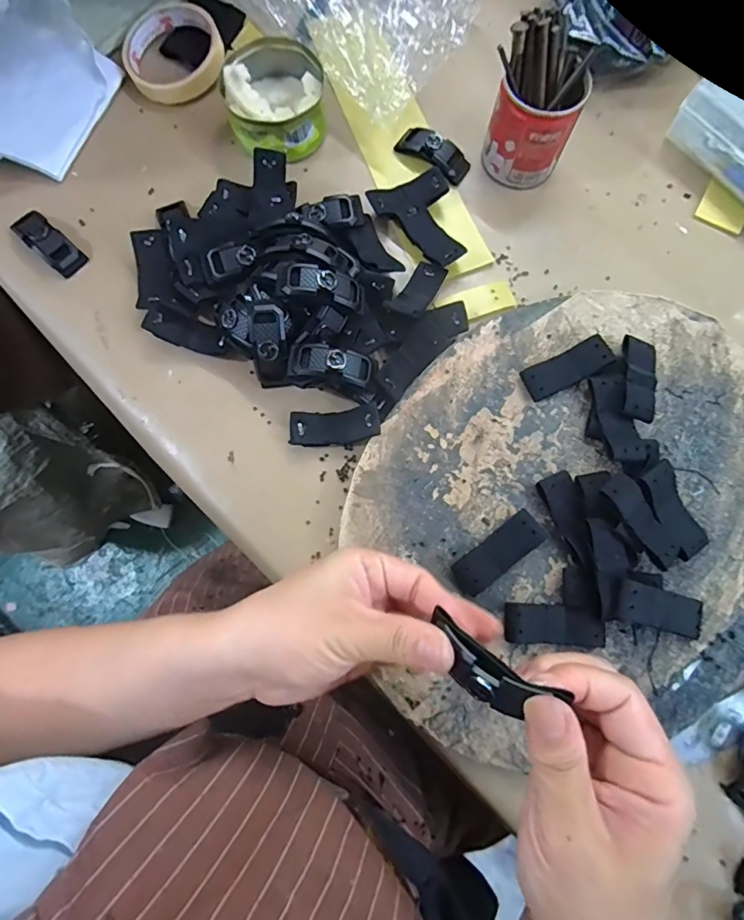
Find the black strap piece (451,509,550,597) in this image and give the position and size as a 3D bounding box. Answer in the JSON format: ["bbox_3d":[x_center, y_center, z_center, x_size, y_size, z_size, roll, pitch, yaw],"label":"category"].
[{"bbox_3d":[0.087,0.063,0.322,0.067,0.009,0.025,-37,80,-8],"label":"black strap piece"}]

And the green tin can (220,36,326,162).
[{"bbox_3d":[-0.080,-0.302,0.394,0.076,0.046,0.089,-8,78,-2],"label":"green tin can"}]

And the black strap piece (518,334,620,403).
[{"bbox_3d":[0.143,-0.067,0.348,0.066,0.006,0.025,-26,77,0],"label":"black strap piece"}]

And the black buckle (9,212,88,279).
[{"bbox_3d":[-0.261,-0.176,0.378,0.061,0.019,0.025,42,80,8],"label":"black buckle"}]

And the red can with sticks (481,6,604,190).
[{"bbox_3d":[0.127,-0.273,0.369,0.067,0.091,0.065,0,77,0],"label":"red can with sticks"}]

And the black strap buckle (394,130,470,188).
[{"bbox_3d":[0.052,-0.263,0.403,0.064,0.014,0.027,41,80,8],"label":"black strap buckle"}]

